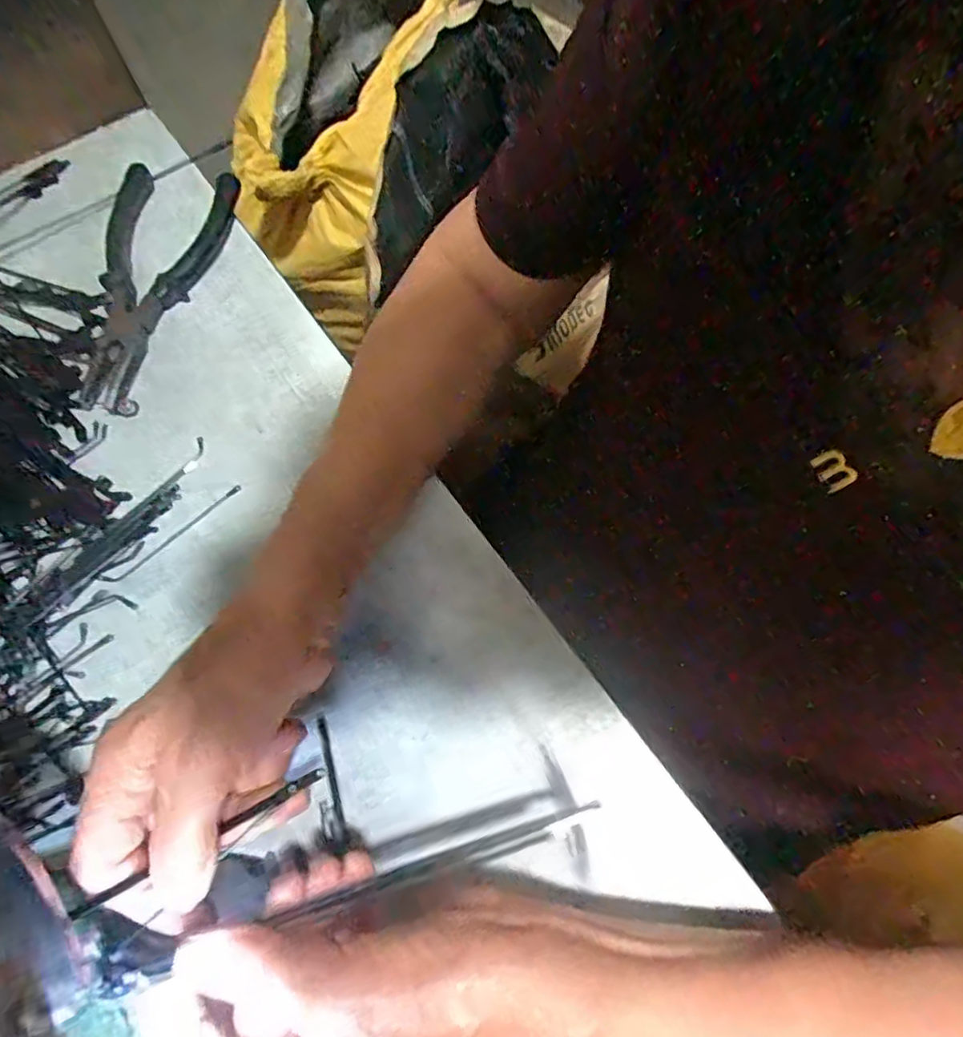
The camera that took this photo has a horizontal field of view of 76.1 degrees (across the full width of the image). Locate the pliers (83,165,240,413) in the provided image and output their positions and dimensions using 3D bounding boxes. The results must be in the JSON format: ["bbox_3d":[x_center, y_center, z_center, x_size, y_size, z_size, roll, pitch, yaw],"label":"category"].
[{"bbox_3d":[-0.220,-0.154,0.386,0.083,0.012,0.176,12,69,3],"label":"pliers"}]

